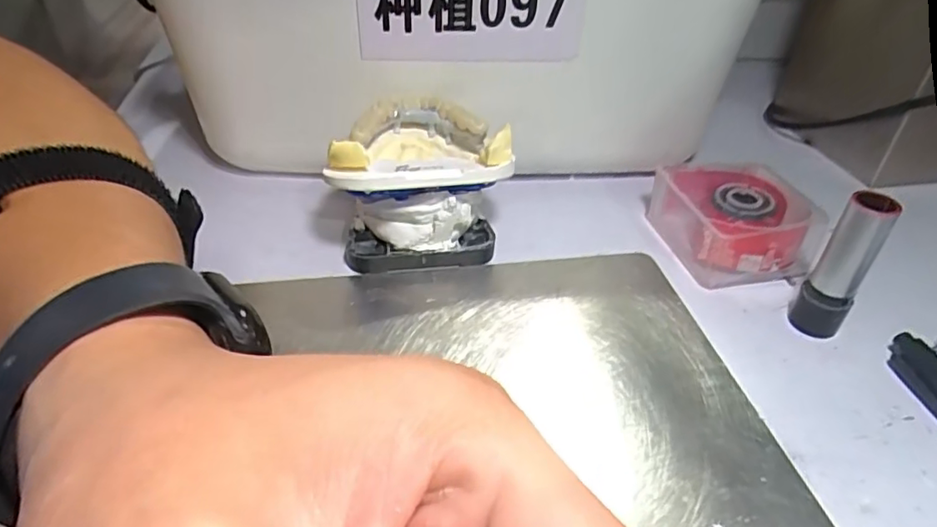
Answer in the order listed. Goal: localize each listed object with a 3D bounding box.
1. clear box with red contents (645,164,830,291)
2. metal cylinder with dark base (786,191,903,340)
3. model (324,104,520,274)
[{"bbox_3d":[0.124,-0.022,0.275,0.052,0.032,0.060,-5,39,-8],"label":"clear box with red contents"},{"bbox_3d":[0.142,0.002,0.225,0.018,0.059,0.014,27,45,28],"label":"metal cylinder with dark base"},{"bbox_3d":[-0.020,-0.036,0.270,0.075,0.057,0.065,0,39,-3],"label":"model"}]

